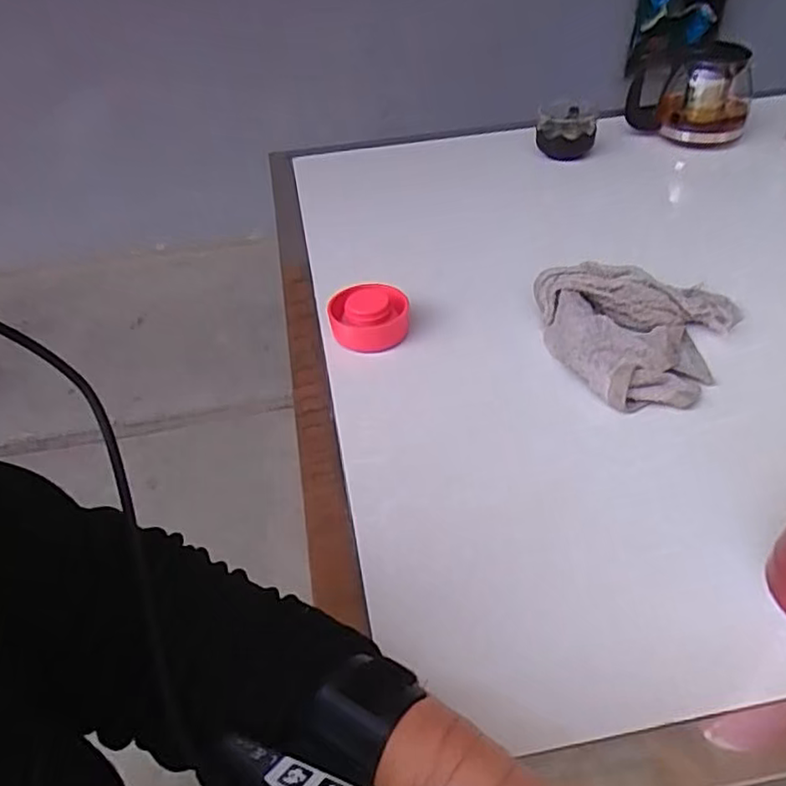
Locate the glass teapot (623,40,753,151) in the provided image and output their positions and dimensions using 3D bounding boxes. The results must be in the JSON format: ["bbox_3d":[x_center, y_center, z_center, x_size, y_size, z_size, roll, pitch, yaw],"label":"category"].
[{"bbox_3d":[0.409,-0.422,0.872,0.153,0.118,0.124,11,43,16],"label":"glass teapot"}]

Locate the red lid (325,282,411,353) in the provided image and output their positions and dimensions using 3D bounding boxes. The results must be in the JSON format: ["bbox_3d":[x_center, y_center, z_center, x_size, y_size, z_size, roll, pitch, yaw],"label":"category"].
[{"bbox_3d":[-0.021,-0.066,0.557,0.067,0.031,0.059,-5,41,-3],"label":"red lid"}]

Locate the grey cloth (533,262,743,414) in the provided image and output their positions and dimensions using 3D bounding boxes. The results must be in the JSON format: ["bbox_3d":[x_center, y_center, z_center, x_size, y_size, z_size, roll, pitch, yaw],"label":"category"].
[{"bbox_3d":[0.210,-0.049,0.511,0.170,0.045,0.144,-1,41,3],"label":"grey cloth"}]

